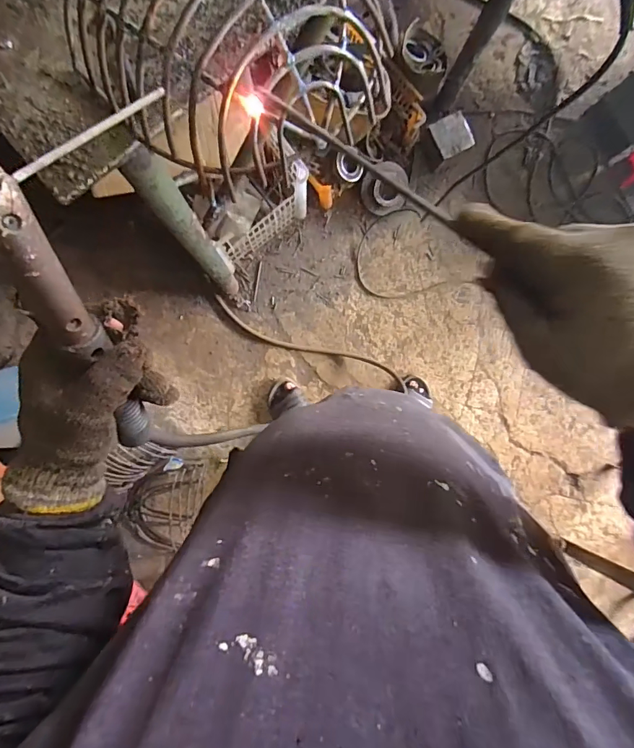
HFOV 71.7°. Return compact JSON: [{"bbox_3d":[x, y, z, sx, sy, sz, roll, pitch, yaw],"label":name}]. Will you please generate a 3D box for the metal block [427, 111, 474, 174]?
[{"bbox_3d":[0.358,-0.639,1.212,0.113,0.114,0.101,-31,94,0],"label":"metal block"}]

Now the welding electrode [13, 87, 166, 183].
[{"bbox_3d":[-0.123,-0.134,0.243,0.007,0.010,0.098,44,69,-4],"label":"welding electrode"}]

